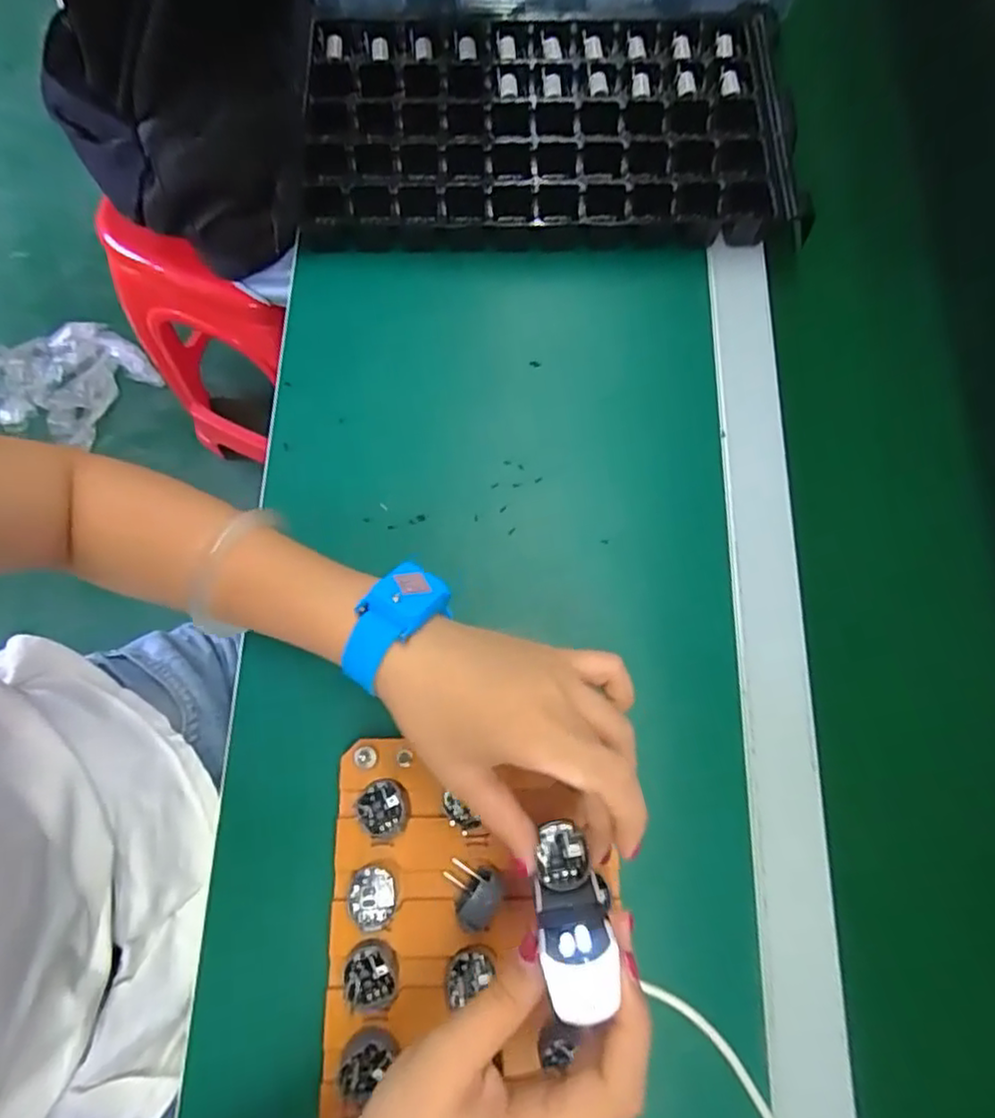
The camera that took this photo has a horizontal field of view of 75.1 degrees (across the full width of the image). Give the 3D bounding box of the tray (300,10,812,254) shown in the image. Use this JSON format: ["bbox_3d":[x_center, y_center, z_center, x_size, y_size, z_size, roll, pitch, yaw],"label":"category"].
[{"bbox_3d":[0.035,-0.315,0.480,0.343,0.031,0.190,1,75,0],"label":"tray"}]

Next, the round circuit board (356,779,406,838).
[{"bbox_3d":[-0.062,0.134,0.347,0.025,0.007,0.027,0,75,0],"label":"round circuit board"}]

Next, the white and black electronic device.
[{"bbox_3d":[0.030,0.141,0.265,0.027,0.084,0.036,2,91,0],"label":"white and black electronic device"}]

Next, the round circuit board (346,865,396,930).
[{"bbox_3d":[-0.065,0.175,0.334,0.024,0.009,0.029,-2,75,-1],"label":"round circuit board"}]

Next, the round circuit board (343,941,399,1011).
[{"bbox_3d":[-0.063,0.208,0.323,0.025,0.008,0.030,-5,75,-2],"label":"round circuit board"}]

